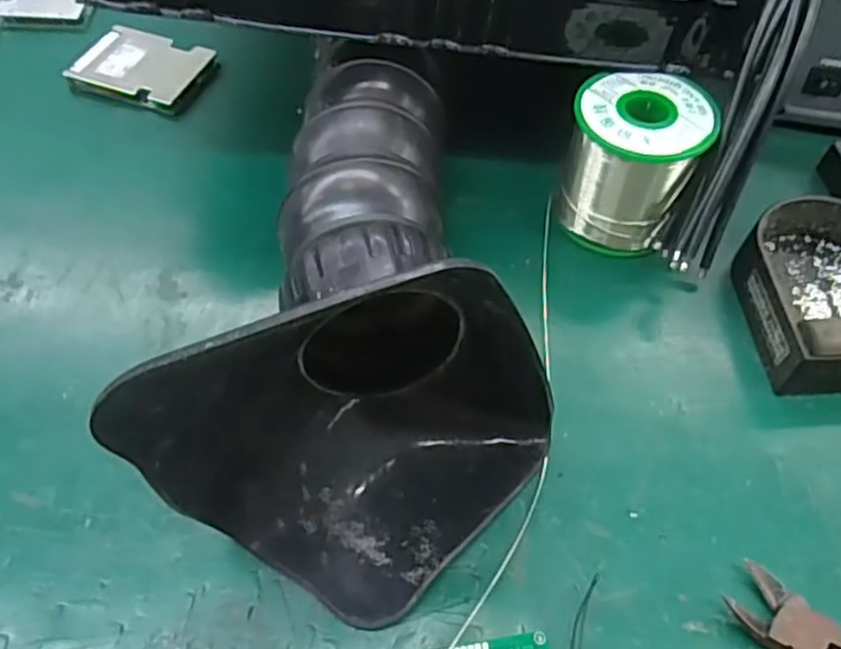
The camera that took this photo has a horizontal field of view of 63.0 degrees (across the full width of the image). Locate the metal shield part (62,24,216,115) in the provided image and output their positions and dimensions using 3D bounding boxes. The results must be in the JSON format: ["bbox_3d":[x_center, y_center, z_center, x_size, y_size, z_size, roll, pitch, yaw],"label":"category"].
[{"bbox_3d":[-0.183,-0.169,0.449,0.078,0.007,0.059,15,59,10],"label":"metal shield part"}]

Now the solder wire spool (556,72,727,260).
[{"bbox_3d":[0.111,-0.086,0.362,0.063,0.067,0.061,18,59,11],"label":"solder wire spool"}]

